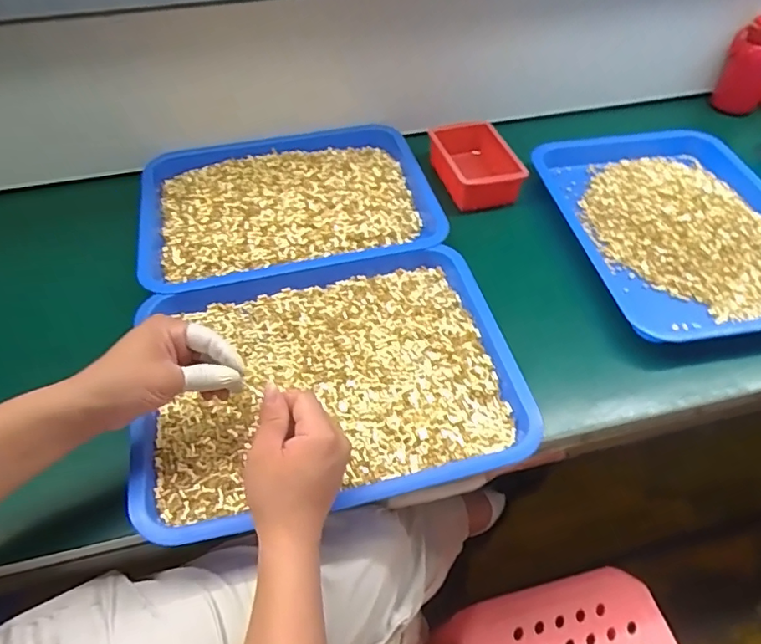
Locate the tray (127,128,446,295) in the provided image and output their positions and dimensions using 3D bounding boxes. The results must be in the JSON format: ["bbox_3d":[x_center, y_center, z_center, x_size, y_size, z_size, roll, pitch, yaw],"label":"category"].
[{"bbox_3d":[-0.126,-0.163,0.757,0.395,0.035,0.290,-12,51,-9],"label":"tray"}]

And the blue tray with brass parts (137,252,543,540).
[{"bbox_3d":[-0.050,0.055,0.574,0.378,0.034,0.283,-12,51,-9],"label":"blue tray with brass parts"}]

